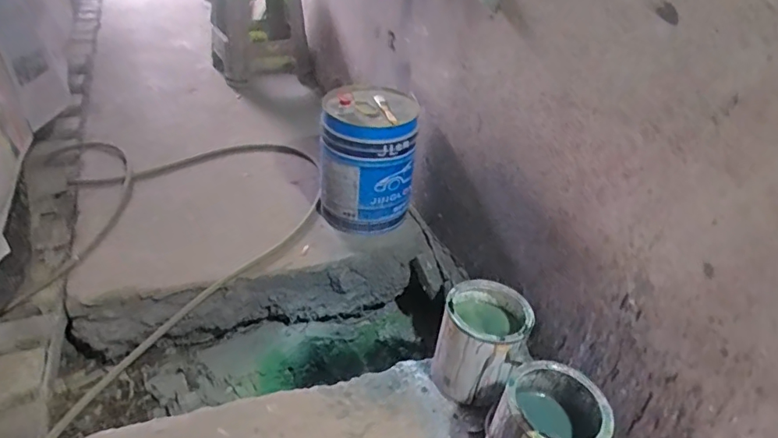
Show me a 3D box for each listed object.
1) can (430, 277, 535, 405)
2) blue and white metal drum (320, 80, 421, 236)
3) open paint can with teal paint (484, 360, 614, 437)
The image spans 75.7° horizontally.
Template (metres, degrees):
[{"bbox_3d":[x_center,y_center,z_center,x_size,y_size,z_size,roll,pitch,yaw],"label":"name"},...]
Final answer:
[{"bbox_3d":[0.183,0.251,1.011,0.153,0.195,0.168,4,35,-3],"label":"can"},{"bbox_3d":[-0.064,-0.164,1.433,0.263,0.368,0.262,4,35,-3],"label":"blue and white metal drum"},{"bbox_3d":[0.257,0.368,0.849,0.181,0.204,0.170,-27,47,-38],"label":"open paint can with teal paint"}]

